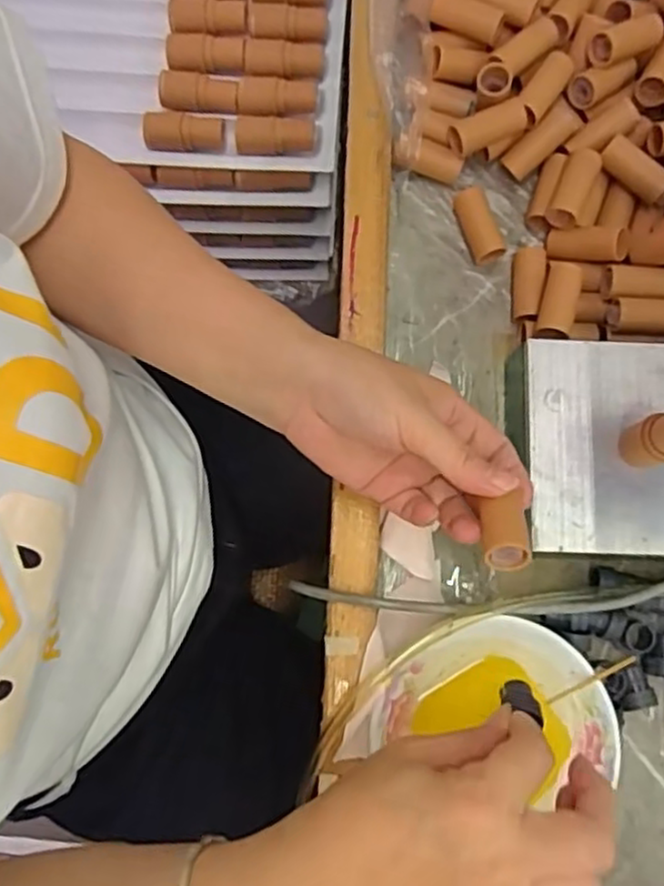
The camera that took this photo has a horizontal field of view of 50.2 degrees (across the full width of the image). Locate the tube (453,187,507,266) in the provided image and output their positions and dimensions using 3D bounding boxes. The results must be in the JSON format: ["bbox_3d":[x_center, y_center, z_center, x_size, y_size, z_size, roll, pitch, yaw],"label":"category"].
[{"bbox_3d":[0.096,-0.144,0.466,0.022,0.016,0.050,-16,80,-3],"label":"tube"}]

